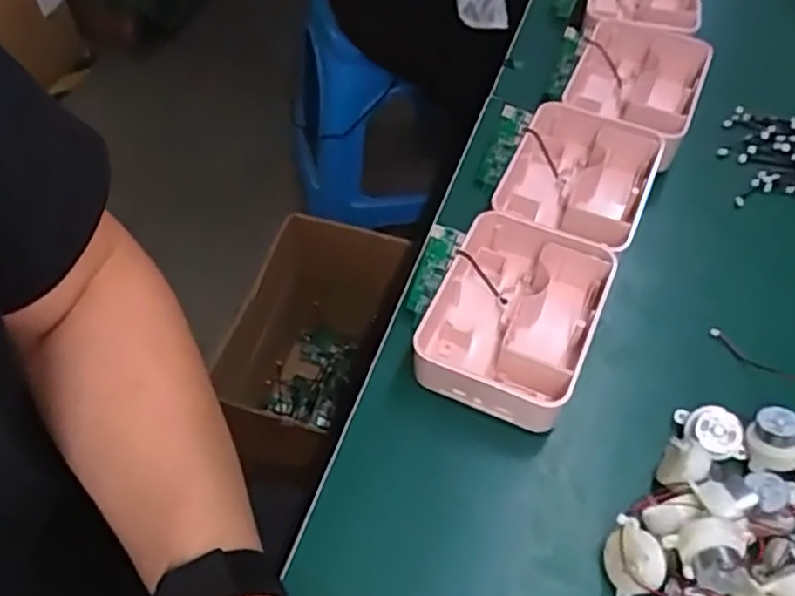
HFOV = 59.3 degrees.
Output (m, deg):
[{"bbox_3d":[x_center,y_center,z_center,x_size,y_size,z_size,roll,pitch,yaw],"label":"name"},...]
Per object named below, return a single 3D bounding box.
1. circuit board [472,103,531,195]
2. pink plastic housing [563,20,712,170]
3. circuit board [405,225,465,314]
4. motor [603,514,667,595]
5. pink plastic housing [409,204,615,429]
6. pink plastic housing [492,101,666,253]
[{"bbox_3d":[0.080,-0.115,0.545,0.020,0.068,0.011,34,30,18],"label":"circuit board"},{"bbox_3d":[0.201,-0.179,0.592,0.101,0.050,0.143,23,57,11],"label":"pink plastic housing"},{"bbox_3d":[0.023,-0.019,0.472,0.021,0.006,0.062,29,102,16],"label":"circuit board"},{"bbox_3d":[0.127,0.142,0.375,0.024,0.036,0.040,1,56,-2],"label":"motor"},{"bbox_3d":[0.075,0.011,0.453,0.098,0.048,0.127,23,57,11],"label":"pink plastic housing"},{"bbox_3d":[0.133,-0.084,0.524,0.108,0.041,0.125,25,58,13],"label":"pink plastic housing"}]

